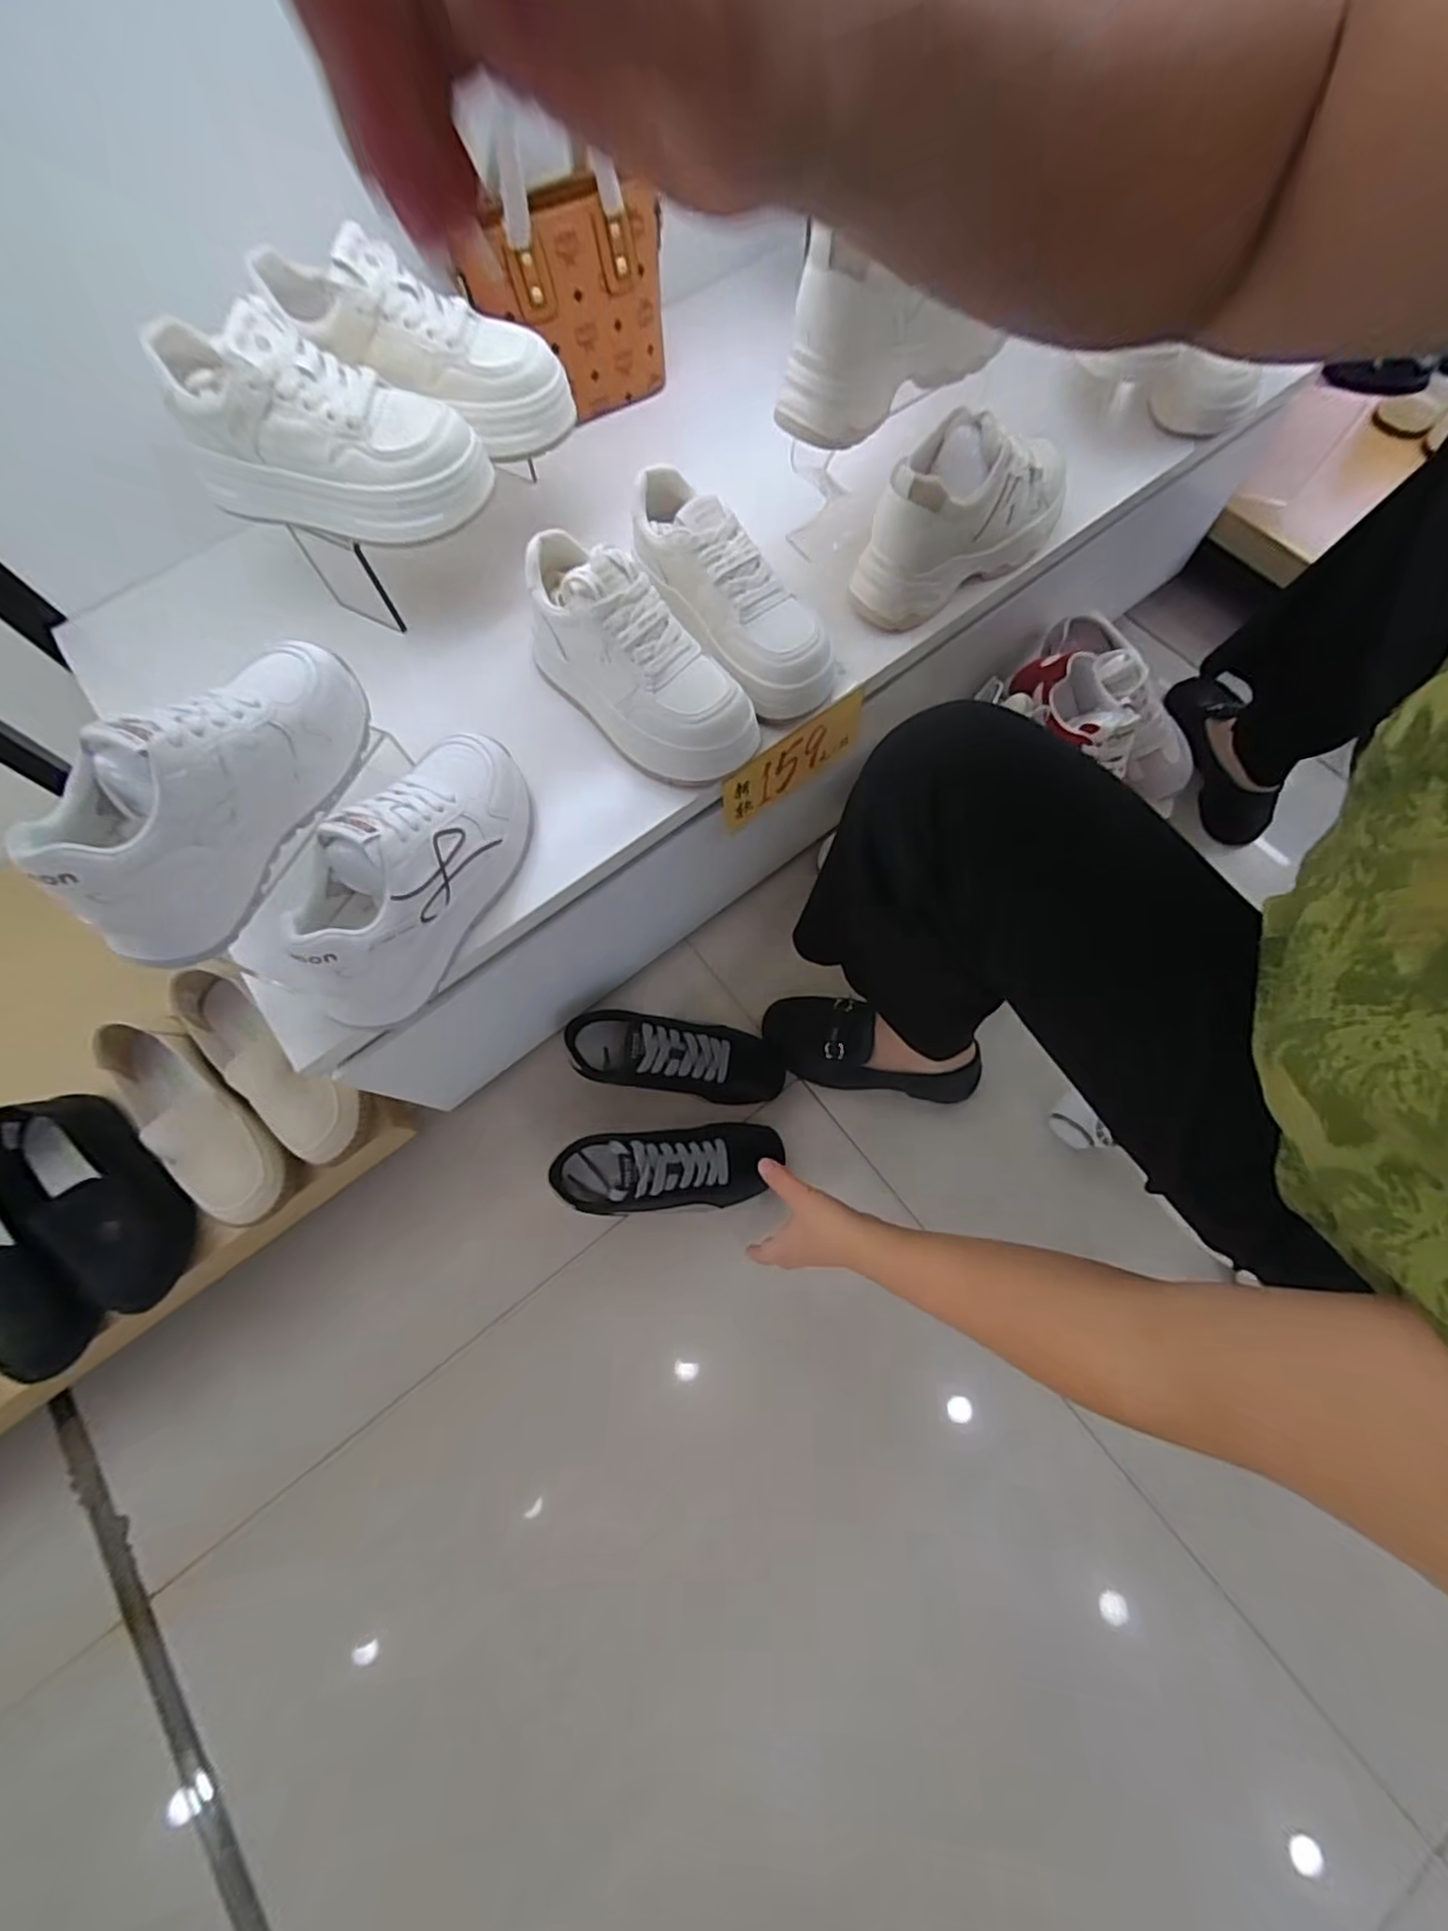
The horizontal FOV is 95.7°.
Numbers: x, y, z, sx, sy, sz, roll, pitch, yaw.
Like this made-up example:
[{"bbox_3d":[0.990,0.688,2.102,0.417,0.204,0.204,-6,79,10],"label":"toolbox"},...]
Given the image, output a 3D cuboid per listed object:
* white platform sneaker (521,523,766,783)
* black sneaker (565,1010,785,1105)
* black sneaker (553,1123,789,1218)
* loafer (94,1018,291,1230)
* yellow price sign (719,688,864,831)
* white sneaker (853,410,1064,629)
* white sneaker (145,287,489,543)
[{"bbox_3d":[-0.070,-0.249,0.526,0.097,0.104,0.219,-43,75,-12],"label":"white platform sneaker"},{"bbox_3d":[-0.051,0.094,0.712,0.232,0.101,0.086,8,71,5],"label":"black sneaker"},{"bbox_3d":[-0.052,0.210,0.675,0.224,0.106,0.081,-7,71,0],"label":"black sneaker"},{"bbox_3d":[-0.493,0.141,0.608,0.215,0.065,0.085,39,77,14],"label":"loafer"},{"bbox_3d":[0.065,-0.189,0.607,0.161,0.080,0.010,-36,64,-13],"label":"yellow price sign"},{"bbox_3d":[0.216,-0.402,0.568,0.226,0.111,0.079,-31,73,-8],"label":"white sneaker"},{"bbox_3d":[-0.298,-0.403,0.494,0.219,0.105,0.083,8,71,5],"label":"white sneaker"}]

